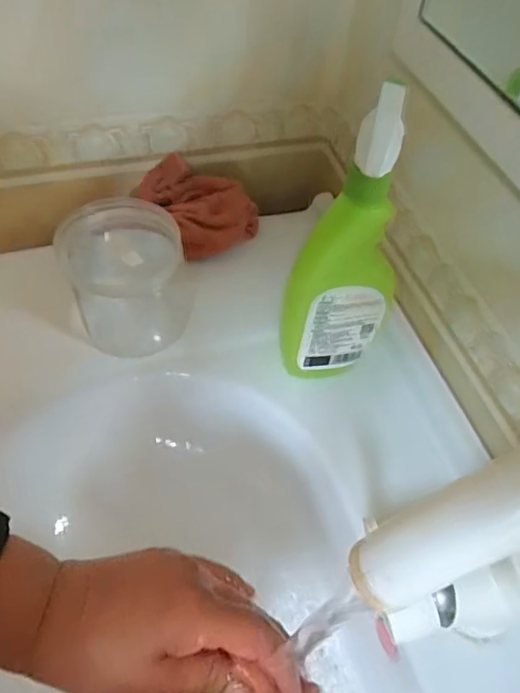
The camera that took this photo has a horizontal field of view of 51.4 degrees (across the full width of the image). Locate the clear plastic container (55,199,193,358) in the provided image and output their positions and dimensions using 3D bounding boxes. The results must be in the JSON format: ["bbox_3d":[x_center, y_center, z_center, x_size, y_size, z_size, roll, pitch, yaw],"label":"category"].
[{"bbox_3d":[-0.111,-0.066,0.488,0.113,0.099,0.094,-15,57,-17],"label":"clear plastic container"}]

